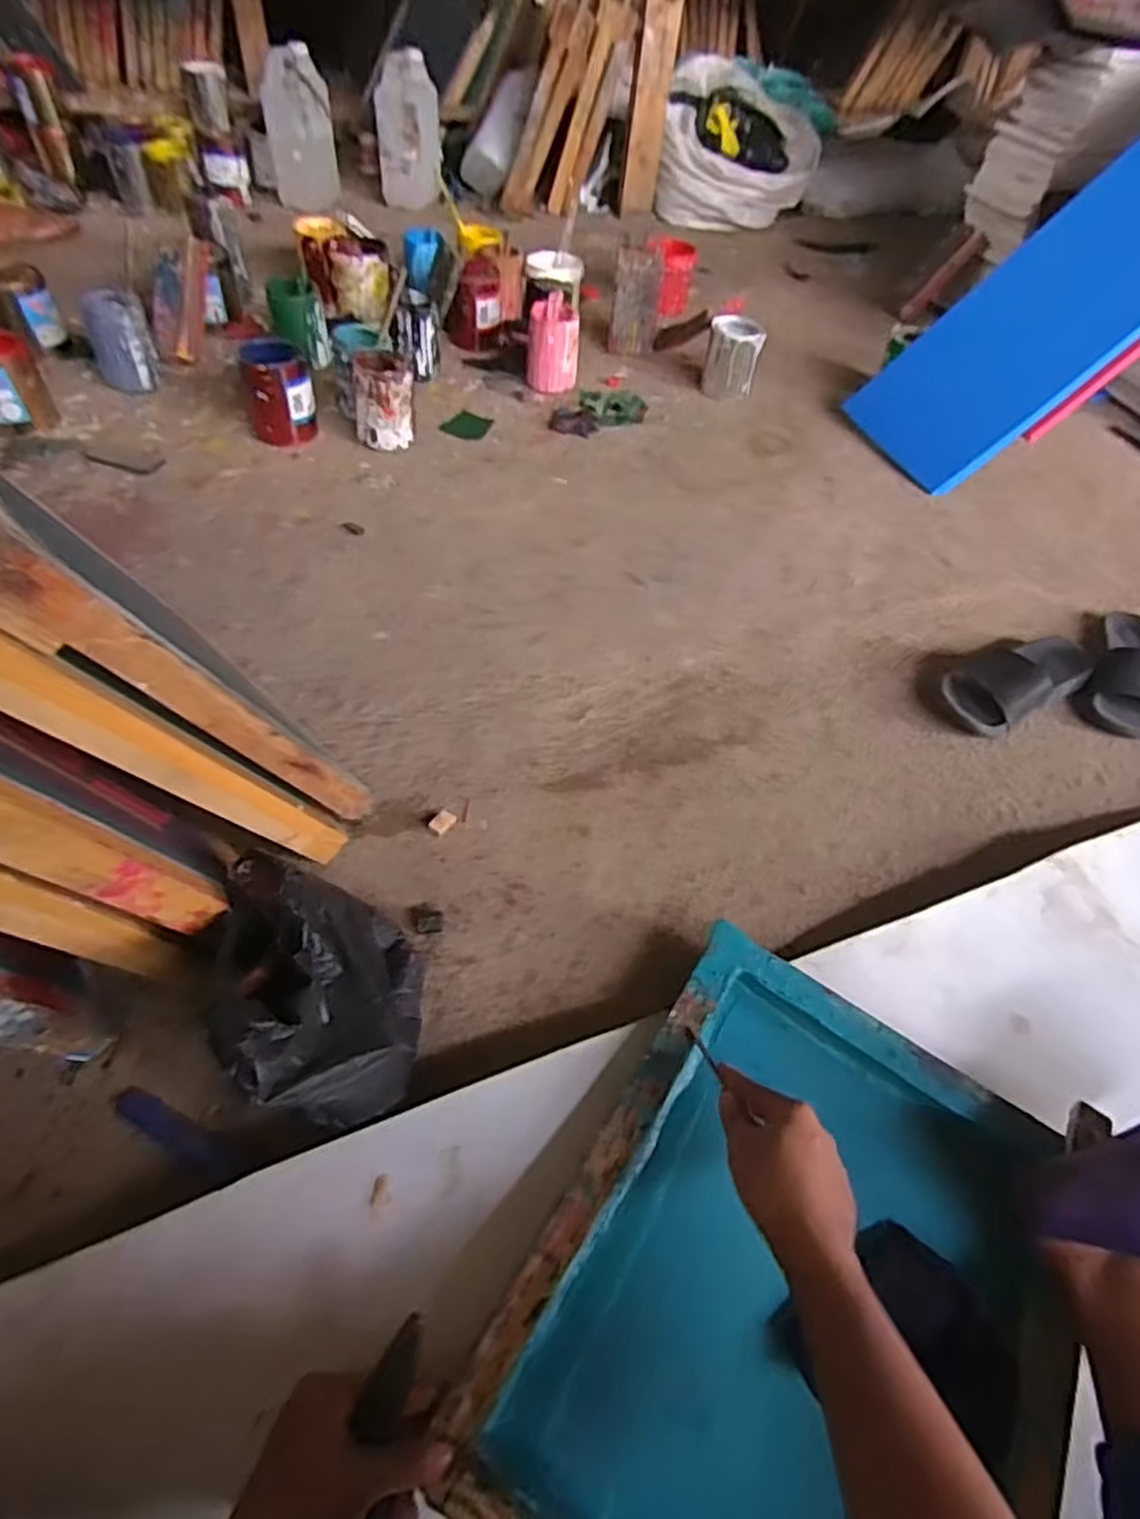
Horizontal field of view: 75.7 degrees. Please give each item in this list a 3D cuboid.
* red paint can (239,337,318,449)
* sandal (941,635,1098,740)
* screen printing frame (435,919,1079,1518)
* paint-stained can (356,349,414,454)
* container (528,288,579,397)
[{"bbox_3d":[-0.500,-0.629,1.258,0.107,0.139,0.102,2,53,-3],"label":"red paint can"},{"bbox_3d":[0.611,-0.112,0.999,0.224,0.057,0.107,-24,59,-21],"label":"sandal"},{"bbox_3d":[0.164,0.385,0.533,0.343,0.063,0.446,30,57,16],"label":"screen printing frame"},{"bbox_3d":[-0.322,-0.628,1.277,0.100,0.135,0.107,2,53,-3],"label":"paint-stained can"},{"bbox_3d":[-0.033,-0.824,1.456,0.099,0.134,0.108,4,53,-2],"label":"container"}]

